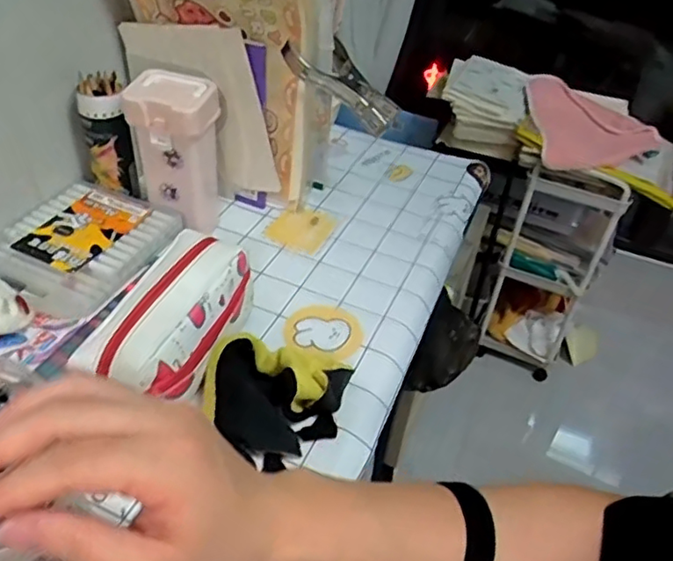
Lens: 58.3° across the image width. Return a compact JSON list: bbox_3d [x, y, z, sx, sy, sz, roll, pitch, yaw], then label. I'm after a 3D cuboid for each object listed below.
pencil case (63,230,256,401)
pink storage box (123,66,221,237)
[{"bbox_3d":[-0.139,0.040,0.527,0.077,0.106,0.179,14,44,13],"label":"pencil case"},{"bbox_3d":[-0.167,-0.130,0.645,0.084,0.159,0.057,10,43,9],"label":"pink storage box"}]

